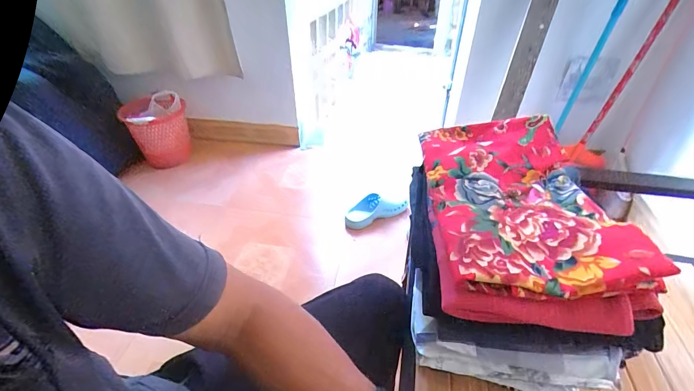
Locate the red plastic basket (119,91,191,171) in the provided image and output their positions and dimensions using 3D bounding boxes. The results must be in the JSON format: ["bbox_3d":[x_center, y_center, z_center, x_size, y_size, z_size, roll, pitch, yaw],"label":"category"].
[{"bbox_3d":[-0.866,-0.308,1.572,0.235,0.295,0.218,-15,41,-17],"label":"red plastic basket"}]

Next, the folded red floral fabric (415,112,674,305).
[{"bbox_3d":[0.215,-0.014,0.440,0.203,0.046,0.321,2,39,3],"label":"folded red floral fabric"}]

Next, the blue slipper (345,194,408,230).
[{"bbox_3d":[0.104,0.053,1.292,0.243,0.065,0.092,-19,43,-21],"label":"blue slipper"}]

